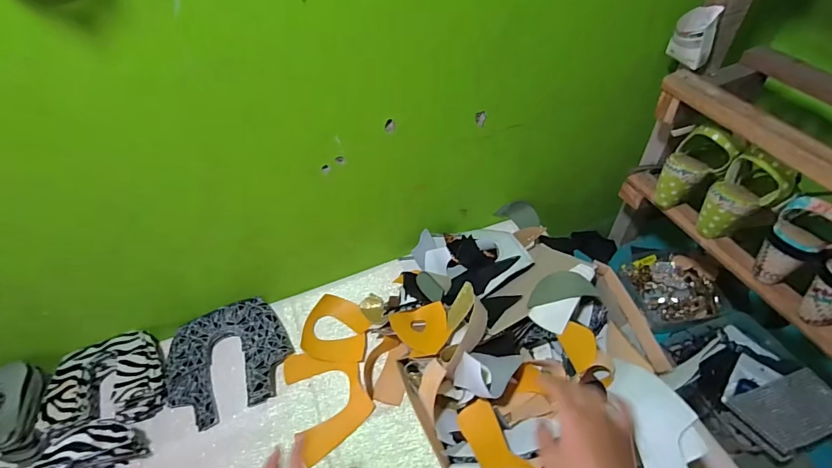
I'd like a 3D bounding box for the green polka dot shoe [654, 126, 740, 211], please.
[{"bbox_3d":[0.433,-0.107,0.665,0.058,0.147,0.088,-1,42,-34],"label":"green polka dot shoe"}]

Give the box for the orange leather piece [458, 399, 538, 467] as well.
[{"bbox_3d":[0.089,0.247,0.478,0.049,0.027,0.127,-25,24,-17],"label":"orange leather piece"}]

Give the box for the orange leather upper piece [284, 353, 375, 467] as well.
[{"bbox_3d":[-0.136,0.254,0.642,0.116,0.018,0.162,-17,50,-11],"label":"orange leather upper piece"}]

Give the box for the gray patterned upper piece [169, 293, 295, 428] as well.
[{"bbox_3d":[-0.313,0.207,0.685,0.192,0.036,0.180,-24,51,-16],"label":"gray patterned upper piece"}]

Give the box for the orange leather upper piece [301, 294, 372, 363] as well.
[{"bbox_3d":[-0.137,0.165,0.713,0.111,0.029,0.109,5,49,9],"label":"orange leather upper piece"}]

